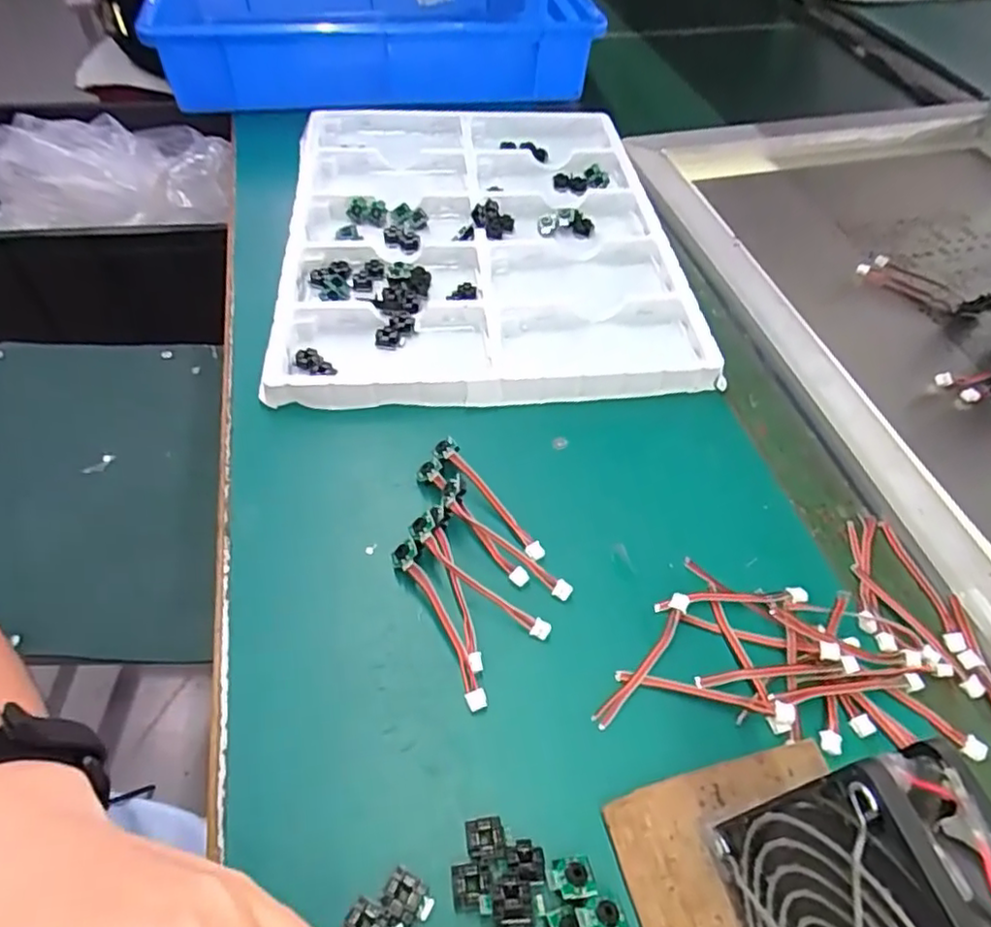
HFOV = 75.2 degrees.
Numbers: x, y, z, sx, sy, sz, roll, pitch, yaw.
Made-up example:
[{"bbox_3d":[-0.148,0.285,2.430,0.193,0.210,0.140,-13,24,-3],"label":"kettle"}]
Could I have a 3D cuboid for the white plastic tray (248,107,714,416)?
[{"bbox_3d":[-0.016,-0.191,0.504,0.277,0.019,0.366,-3,52,-6],"label":"white plastic tray"}]

